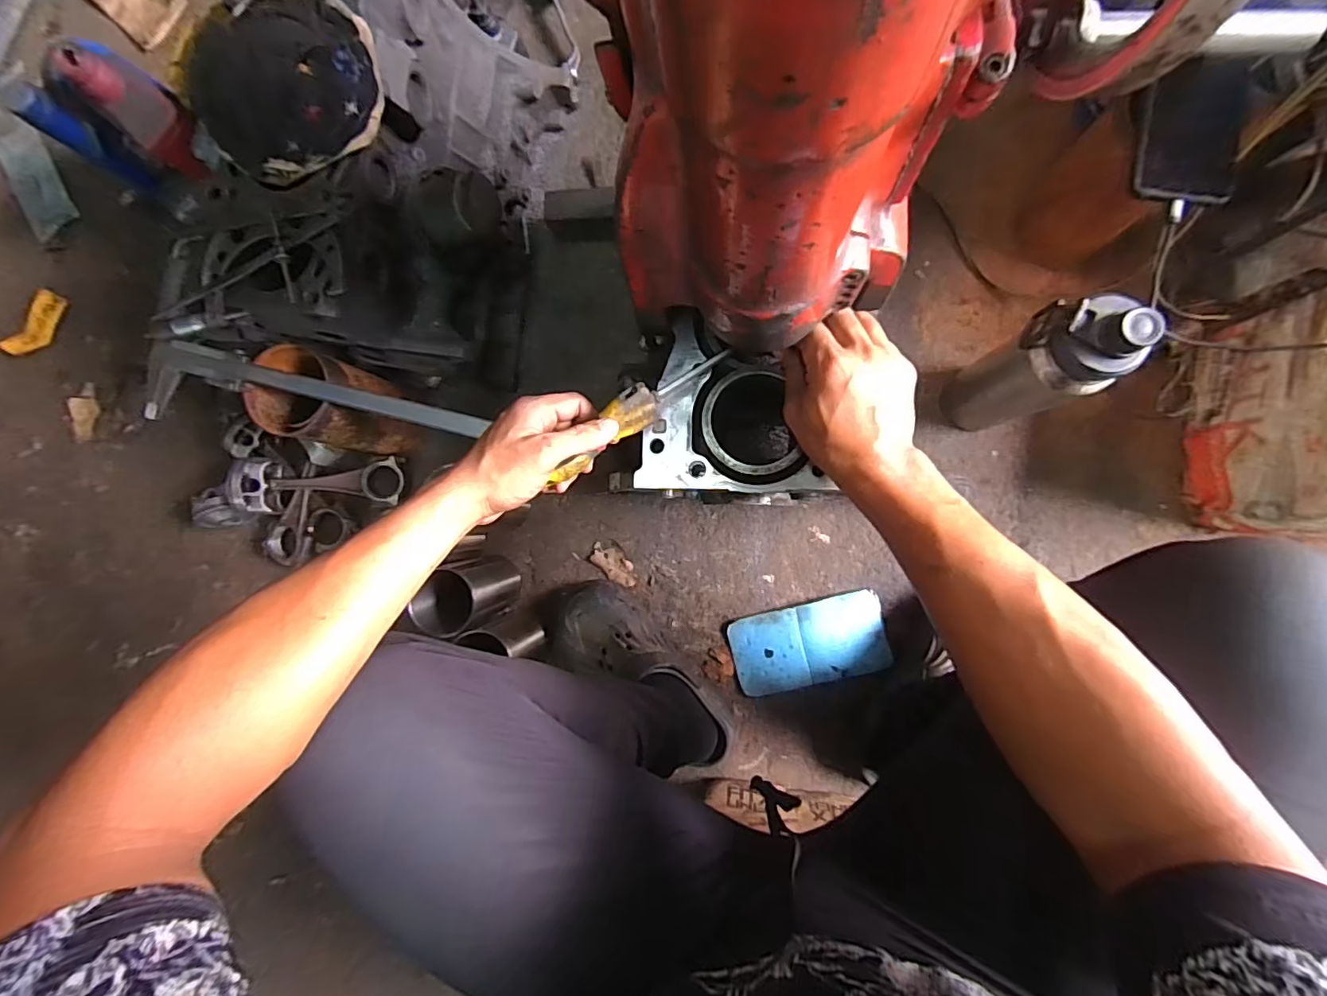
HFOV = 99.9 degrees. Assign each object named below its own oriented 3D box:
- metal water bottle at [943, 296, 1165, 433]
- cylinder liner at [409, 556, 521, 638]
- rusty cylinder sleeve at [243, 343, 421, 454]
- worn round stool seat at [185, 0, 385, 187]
[{"bbox_3d":[0.360,-0.124,0.554,0.067,0.257,0.083,-26,85,5],"label":"metal water bottle"},{"bbox_3d":[-0.235,0.116,0.685,0.080,0.145,0.078,0,88,7],"label":"cylinder liner"},{"bbox_3d":[-0.392,-0.114,0.676,0.104,0.168,0.111,-30,85,5],"label":"rusty cylinder sleeve"},{"bbox_3d":[-0.343,-0.376,0.506,0.168,0.031,0.164,0,88,7],"label":"worn round stool seat"}]

